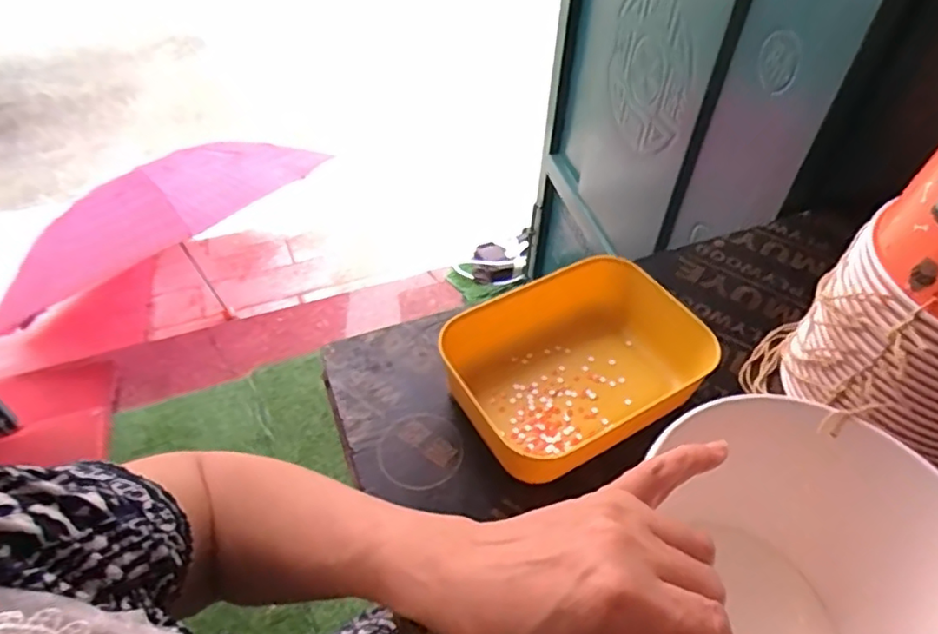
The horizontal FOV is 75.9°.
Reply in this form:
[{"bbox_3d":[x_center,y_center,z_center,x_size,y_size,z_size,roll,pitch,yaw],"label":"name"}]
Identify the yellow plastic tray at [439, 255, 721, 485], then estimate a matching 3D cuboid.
[{"bbox_3d":[0.088,0.033,0.474,0.203,0.051,0.141,-20,51,-17],"label":"yellow plastic tray"}]

